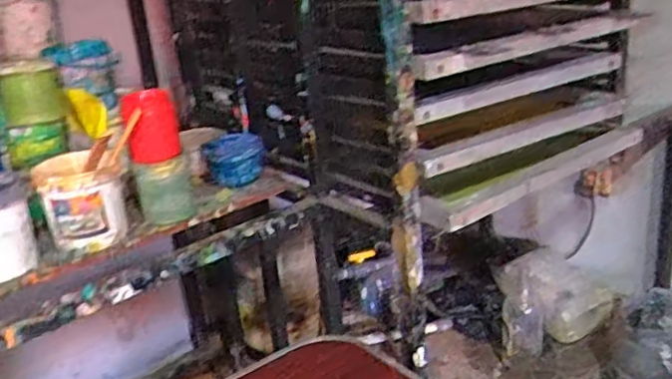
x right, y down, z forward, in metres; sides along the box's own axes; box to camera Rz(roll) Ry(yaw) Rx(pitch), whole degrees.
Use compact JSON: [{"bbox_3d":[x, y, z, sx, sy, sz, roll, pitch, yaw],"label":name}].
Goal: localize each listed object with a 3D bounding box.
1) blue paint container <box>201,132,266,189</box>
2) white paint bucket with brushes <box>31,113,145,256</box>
[{"bbox_3d":[-0.182,-0.056,1.130,0.107,0.067,0.114,-9,22,-11],"label":"blue paint container"},{"bbox_3d":[-0.369,-0.009,0.966,0.149,0.171,0.142,-4,21,2],"label":"white paint bucket with brushes"}]

